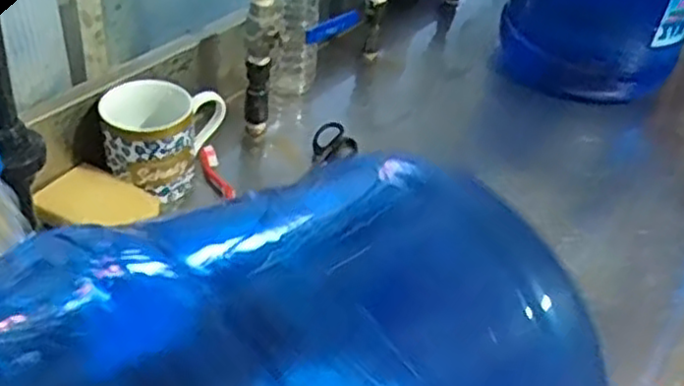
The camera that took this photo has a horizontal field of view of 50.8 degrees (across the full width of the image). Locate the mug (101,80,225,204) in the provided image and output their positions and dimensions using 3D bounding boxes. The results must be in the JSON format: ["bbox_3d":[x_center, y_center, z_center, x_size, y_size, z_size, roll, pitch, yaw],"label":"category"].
[{"bbox_3d":[-0.190,-0.060,0.753,0.084,0.093,0.111,19,41,14],"label":"mug"}]

